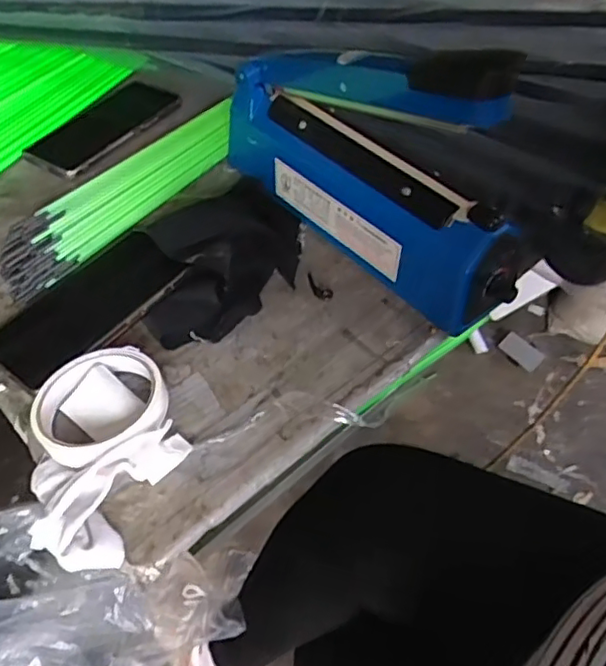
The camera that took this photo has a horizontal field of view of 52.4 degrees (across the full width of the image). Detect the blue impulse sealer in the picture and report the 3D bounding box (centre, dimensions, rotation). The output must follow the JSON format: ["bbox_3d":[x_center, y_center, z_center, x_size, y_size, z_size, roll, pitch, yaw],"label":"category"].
[{"bbox_3d":[0.051,-0.151,0.481,0.070,0.168,0.295,-34,57,-23],"label":"blue impulse sealer"}]

